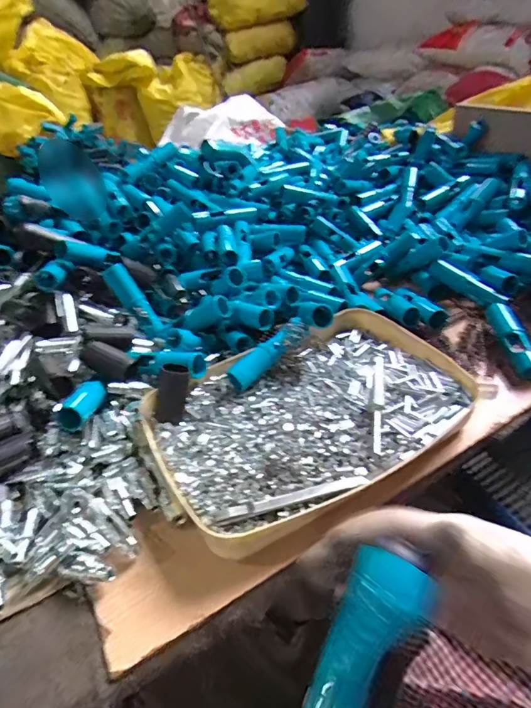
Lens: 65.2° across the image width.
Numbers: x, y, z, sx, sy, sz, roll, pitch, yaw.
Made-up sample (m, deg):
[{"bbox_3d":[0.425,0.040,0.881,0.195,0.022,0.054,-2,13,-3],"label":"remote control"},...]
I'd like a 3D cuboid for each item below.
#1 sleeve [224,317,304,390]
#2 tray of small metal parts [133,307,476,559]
[{"bbox_3d":[0.002,-0.003,0.489,0.109,0.026,0.023,-44,47,-6],"label":"sleeve"},{"bbox_3d":[0.048,0.061,0.460,0.329,0.045,0.229,-23,41,-20],"label":"tray of small metal parts"}]

